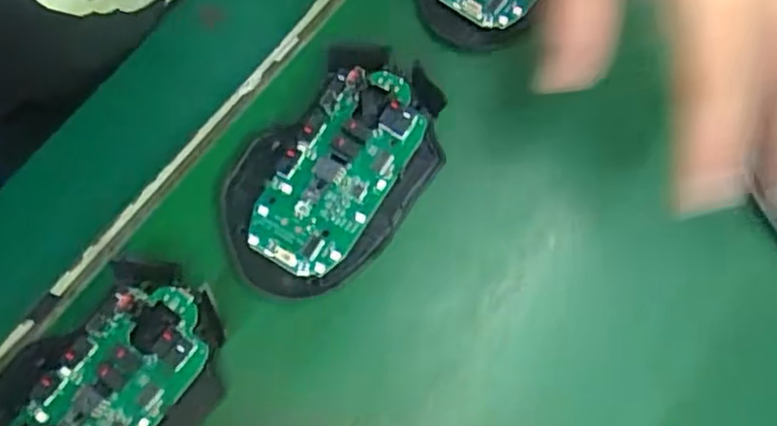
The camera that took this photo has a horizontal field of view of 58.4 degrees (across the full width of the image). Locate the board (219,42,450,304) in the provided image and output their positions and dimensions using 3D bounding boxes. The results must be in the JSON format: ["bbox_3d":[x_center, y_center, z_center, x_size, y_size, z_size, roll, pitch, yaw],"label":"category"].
[{"bbox_3d":[-0.024,-0.019,0.308,0.073,0.020,0.112,35,78,8],"label":"board"}]

